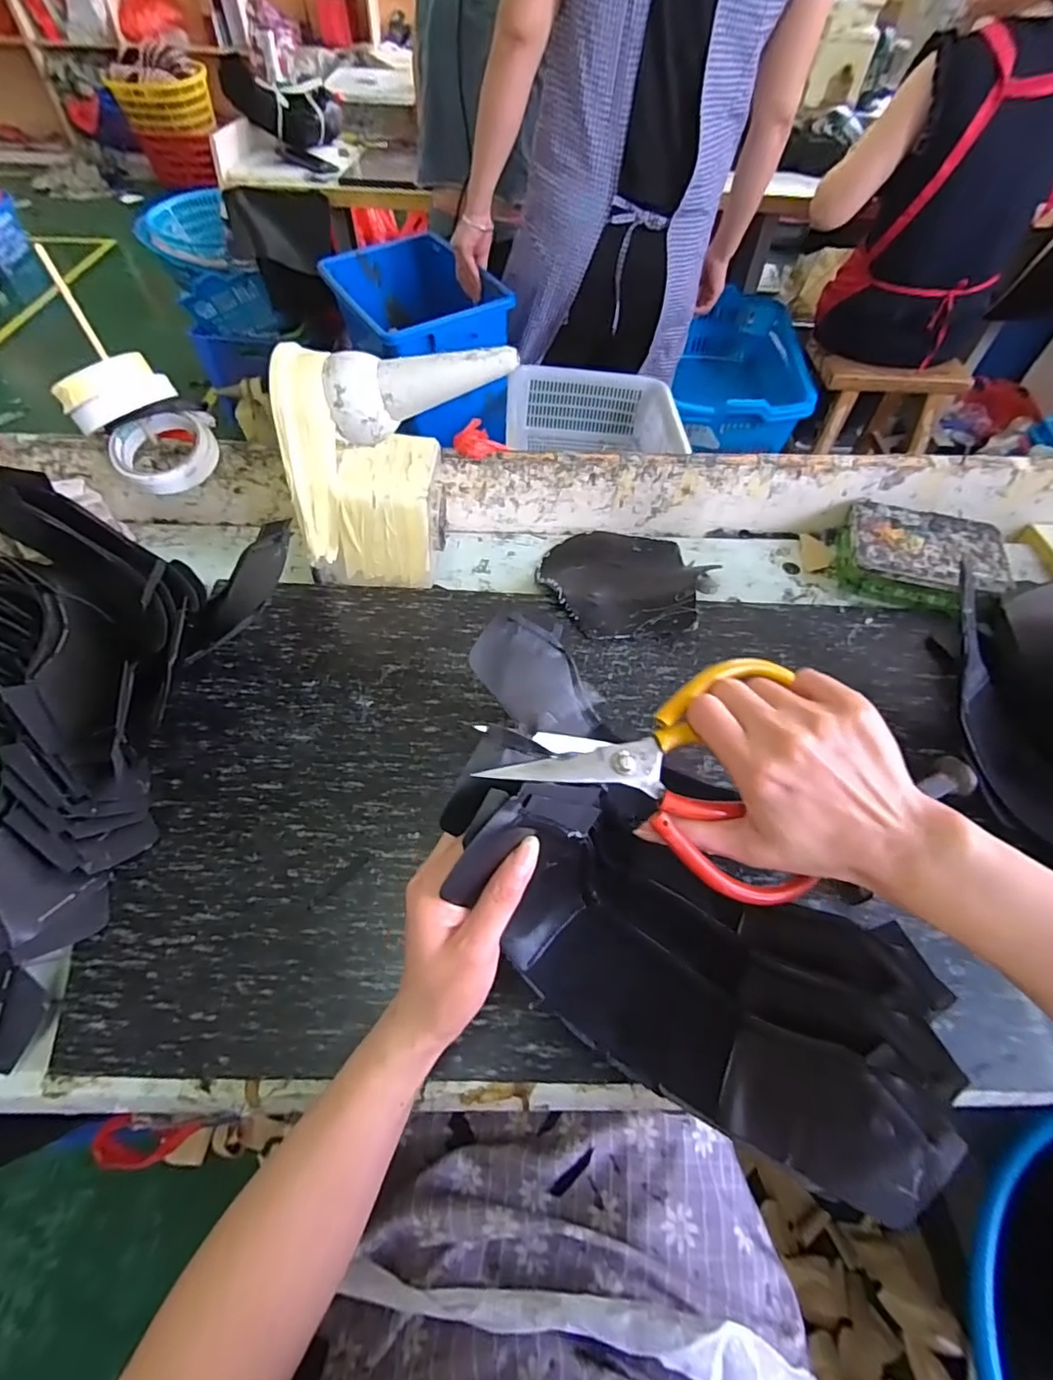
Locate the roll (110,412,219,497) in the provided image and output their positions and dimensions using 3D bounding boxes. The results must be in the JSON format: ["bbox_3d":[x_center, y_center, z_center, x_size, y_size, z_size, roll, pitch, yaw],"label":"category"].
[{"bbox_3d":[-0.368,-0.245,0.575,0.097,0.033,0.097,0,71,0],"label":"roll"}]

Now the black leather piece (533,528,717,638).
[{"bbox_3d":[0.109,-0.122,0.579,0.184,0.027,0.161,0,54,-2],"label":"black leather piece"}]

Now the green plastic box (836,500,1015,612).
[{"bbox_3d":[0.426,-0.143,0.612,0.155,0.043,0.123,19,55,12],"label":"green plastic box"}]

